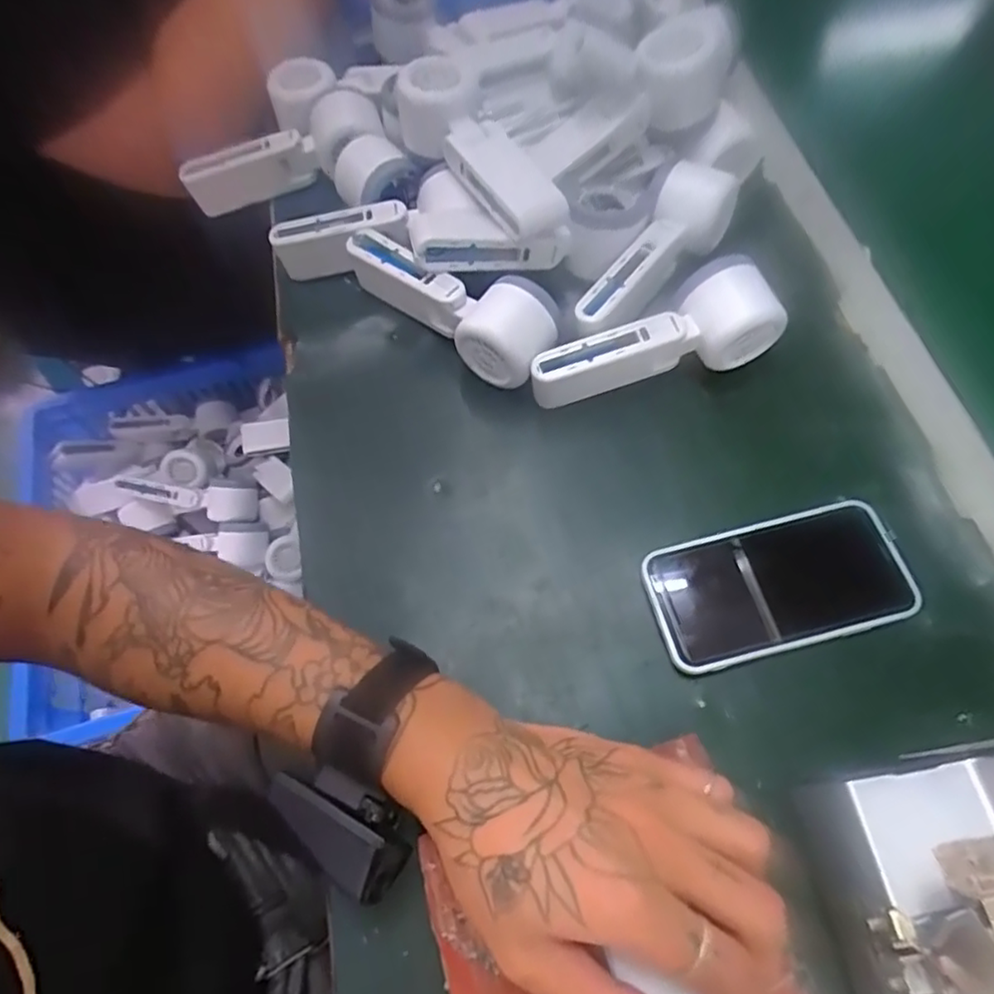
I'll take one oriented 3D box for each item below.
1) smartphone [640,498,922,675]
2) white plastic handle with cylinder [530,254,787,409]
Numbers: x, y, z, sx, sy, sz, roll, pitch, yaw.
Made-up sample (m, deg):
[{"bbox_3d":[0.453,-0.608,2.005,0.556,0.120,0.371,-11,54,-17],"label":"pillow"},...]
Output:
[{"bbox_3d":[0.164,0.051,0.375,0.145,0.010,0.074,-13,64,-4],"label":"smartphone"},{"bbox_3d":[0.101,-0.102,0.415,0.162,0.050,0.051,-20,65,-7],"label":"white plastic handle with cylinder"}]

